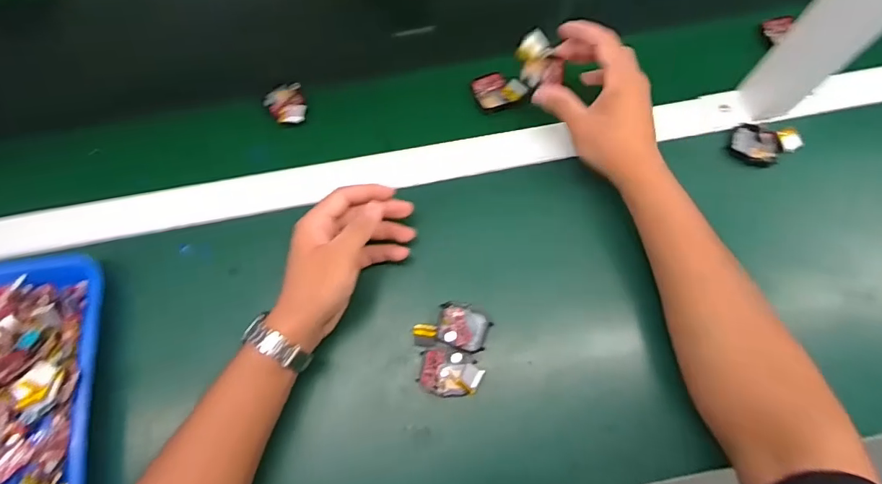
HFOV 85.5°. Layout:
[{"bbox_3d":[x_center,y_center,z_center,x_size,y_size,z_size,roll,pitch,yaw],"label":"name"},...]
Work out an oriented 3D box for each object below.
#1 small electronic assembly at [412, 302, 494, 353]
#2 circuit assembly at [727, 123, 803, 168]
[{"bbox_3d":[0.010,0.072,0.418,0.064,0.014,0.041,7,71,3],"label":"small electronic assembly"},{"bbox_3d":[0.322,-0.095,0.474,0.066,0.017,0.039,9,71,4],"label":"circuit assembly"}]

